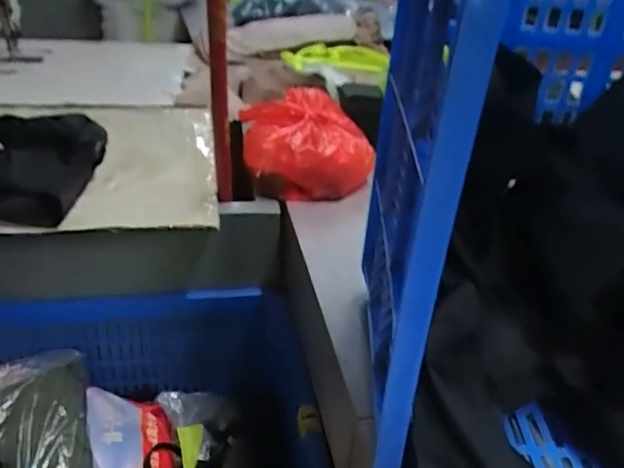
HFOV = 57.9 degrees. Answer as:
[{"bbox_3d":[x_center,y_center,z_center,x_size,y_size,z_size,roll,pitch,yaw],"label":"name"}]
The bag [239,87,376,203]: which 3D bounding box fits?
[{"bbox_3d":[-0.014,-0.159,0.931,0.196,0.110,0.245,-1,31,-9],"label":"bag"}]

